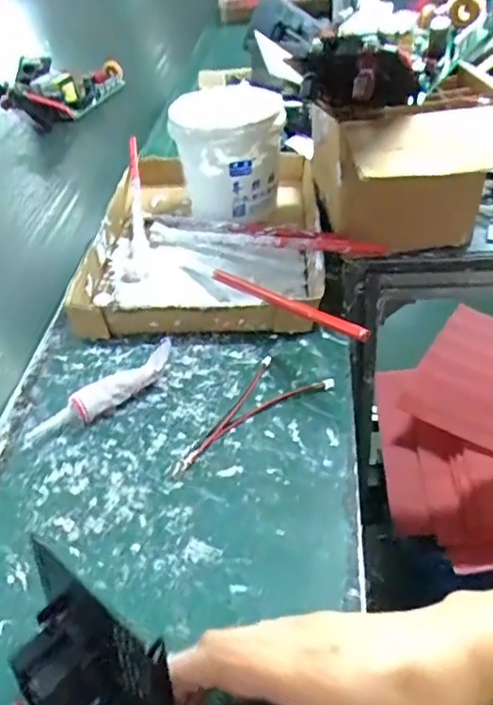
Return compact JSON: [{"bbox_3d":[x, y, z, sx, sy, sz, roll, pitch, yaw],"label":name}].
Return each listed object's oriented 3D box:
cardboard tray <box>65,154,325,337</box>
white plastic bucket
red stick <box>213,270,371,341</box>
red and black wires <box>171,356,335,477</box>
[{"bbox_3d":[-0.041,-0.140,0.623,0.234,0.034,0.333,-1,43,6],"label":"cardboard tray"},{"bbox_3d":[-0.017,-0.223,0.642,0.118,0.118,0.118,-4,43,4],"label":"white plastic bucket"},{"bbox_3d":[0.029,-0.044,0.475,0.010,0.014,0.204,-30,33,-23],"label":"red stick"},{"bbox_3d":[-0.005,0.043,0.446,0.143,0.006,0.059,-29,47,-22],"label":"red and black wires"}]

